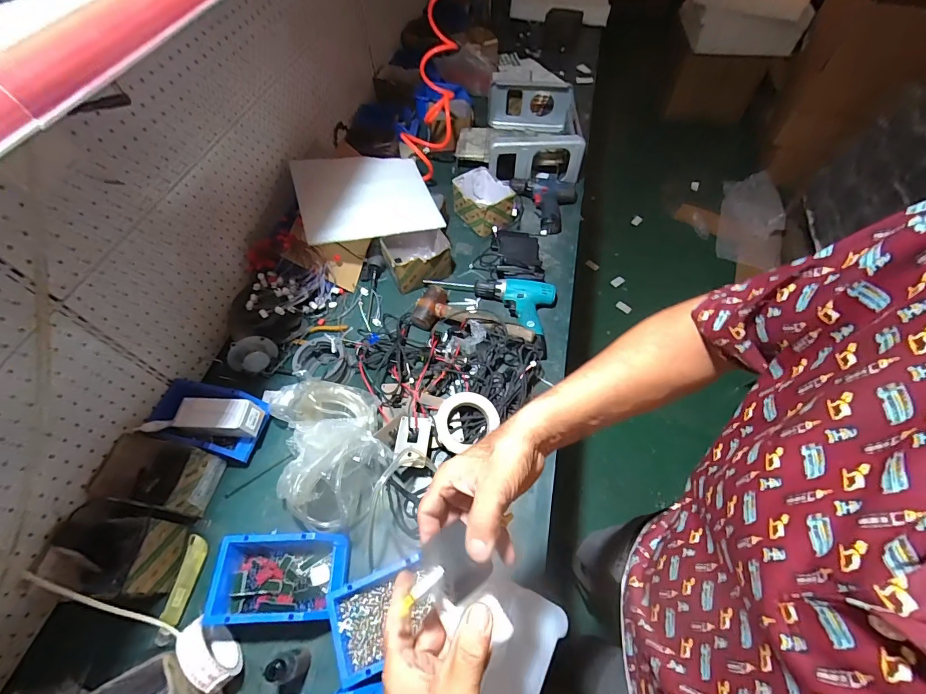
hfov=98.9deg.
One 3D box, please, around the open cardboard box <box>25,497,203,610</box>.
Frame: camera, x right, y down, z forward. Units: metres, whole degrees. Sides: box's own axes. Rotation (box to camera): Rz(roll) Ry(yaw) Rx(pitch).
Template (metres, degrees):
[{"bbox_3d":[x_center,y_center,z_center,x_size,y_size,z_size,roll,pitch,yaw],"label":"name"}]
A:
[{"bbox_3d":[-0.530,0.315,0.615,0.154,0.110,0.127,7,58,6],"label":"open cardboard box"}]

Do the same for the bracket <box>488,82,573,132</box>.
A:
[{"bbox_3d":[0.215,-0.797,1.301,0.257,0.118,0.154,8,58,7],"label":"bracket"}]

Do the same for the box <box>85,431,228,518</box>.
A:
[{"bbox_3d":[-0.512,0.223,0.679,0.146,0.095,0.108,7,58,6],"label":"box"}]

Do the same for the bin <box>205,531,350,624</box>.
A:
[{"bbox_3d":[-0.276,0.352,0.607,0.194,0.062,0.116,-2,58,0],"label":"bin"}]

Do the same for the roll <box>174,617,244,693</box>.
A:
[{"bbox_3d":[-0.350,0.429,0.557,0.041,0.081,0.091,-40,65,-21],"label":"roll"}]

